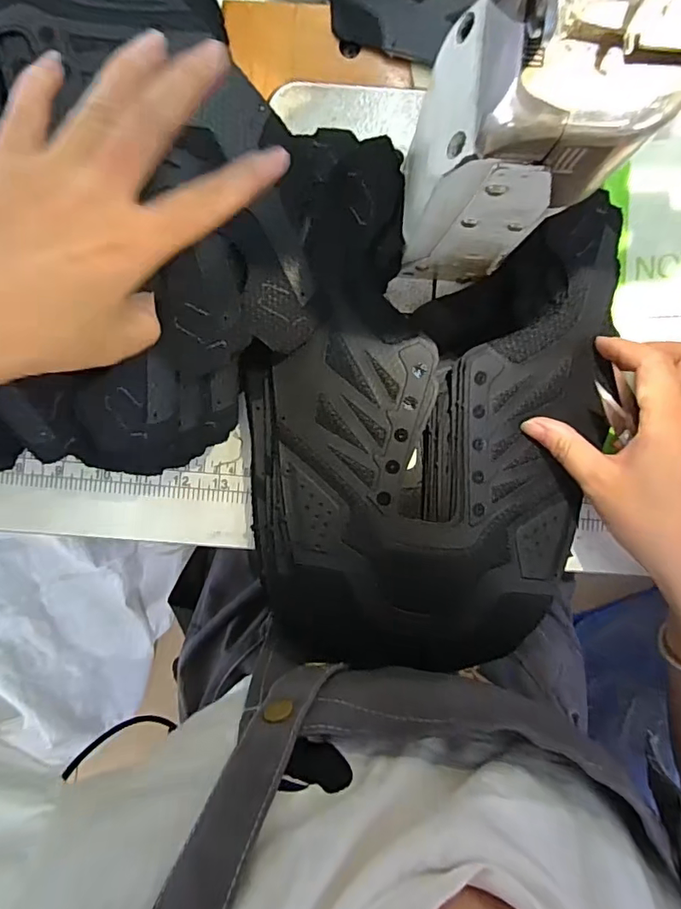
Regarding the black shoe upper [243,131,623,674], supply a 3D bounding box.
[{"bbox_3d":[0.051,-0.019,0.300,0.212,0.065,0.302,8,87,-1],"label":"black shoe upper"}]

